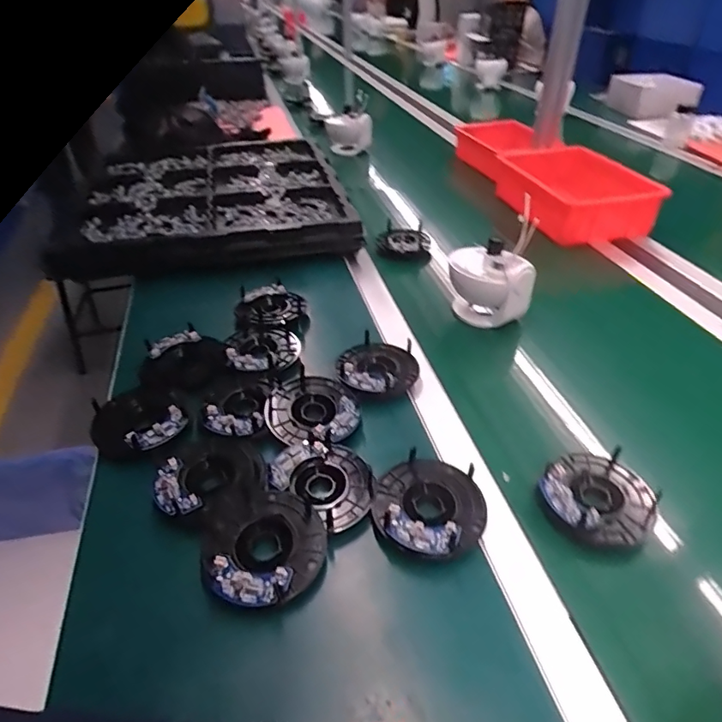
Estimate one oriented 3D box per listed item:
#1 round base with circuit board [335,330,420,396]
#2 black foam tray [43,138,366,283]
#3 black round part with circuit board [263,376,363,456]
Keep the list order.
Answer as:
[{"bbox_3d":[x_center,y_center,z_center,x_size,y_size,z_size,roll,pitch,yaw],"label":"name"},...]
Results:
[{"bbox_3d":[0.021,0.001,0.630,0.097,0.020,0.106,1,37,3],"label":"round base with circuit board"},{"bbox_3d":[-0.304,-0.332,1.031,0.494,0.063,0.579,-10,37,-11],"label":"black foam tray"},{"bbox_3d":[-0.052,0.053,0.565,0.099,0.013,0.103,-1,37,1],"label":"black round part with circuit board"}]

